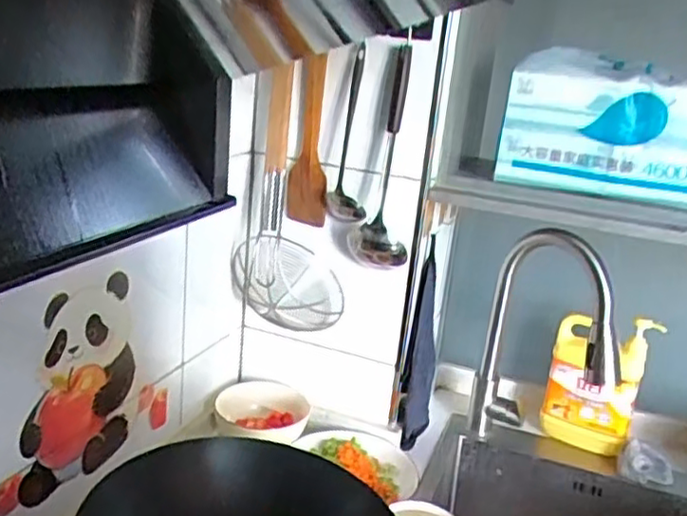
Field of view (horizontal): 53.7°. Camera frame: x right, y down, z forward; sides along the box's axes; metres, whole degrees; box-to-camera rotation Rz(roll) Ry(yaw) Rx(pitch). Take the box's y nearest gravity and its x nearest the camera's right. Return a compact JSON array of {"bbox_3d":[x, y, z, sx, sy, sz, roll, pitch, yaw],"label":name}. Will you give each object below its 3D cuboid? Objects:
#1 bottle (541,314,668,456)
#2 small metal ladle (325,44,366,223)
[{"bbox_3d":[0.455,0.220,1.217,0.163,0.228,0.083,10,17,14],"label":"bottle"},{"bbox_3d":[0.012,-0.183,1.027,0.060,0.257,0.054,5,17,-3],"label":"small metal ladle"}]

